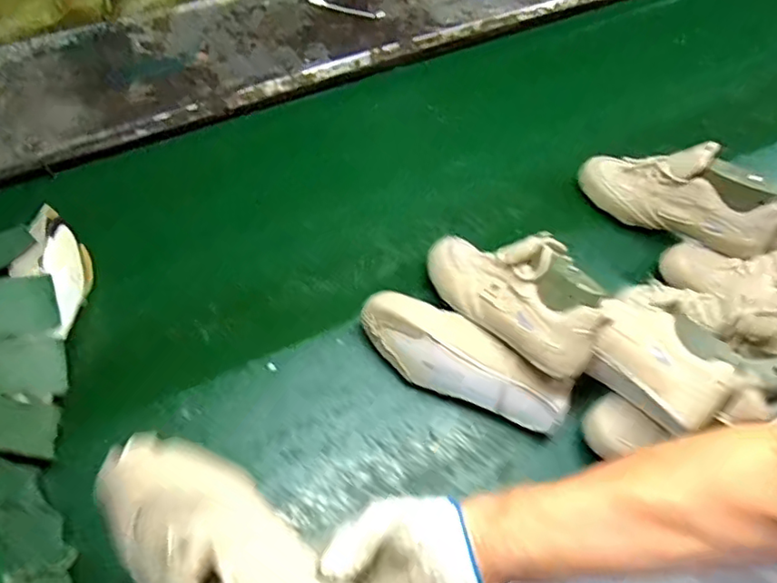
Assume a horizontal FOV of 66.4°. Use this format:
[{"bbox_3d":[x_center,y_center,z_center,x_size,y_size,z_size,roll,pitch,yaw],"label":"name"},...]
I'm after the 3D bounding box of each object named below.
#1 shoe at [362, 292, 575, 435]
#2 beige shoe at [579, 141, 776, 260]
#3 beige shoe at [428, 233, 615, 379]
[{"bbox_3d":[0.096,0.085,0.752,0.275,0.077,0.084,23,62,8],"label":"shoe"},{"bbox_3d":[0.415,-0.143,0.859,0.270,0.119,0.074,23,60,32],"label":"beige shoe"},{"bbox_3d":[0.145,-0.015,0.748,0.116,0.101,0.273,-35,41,-21],"label":"beige shoe"}]

